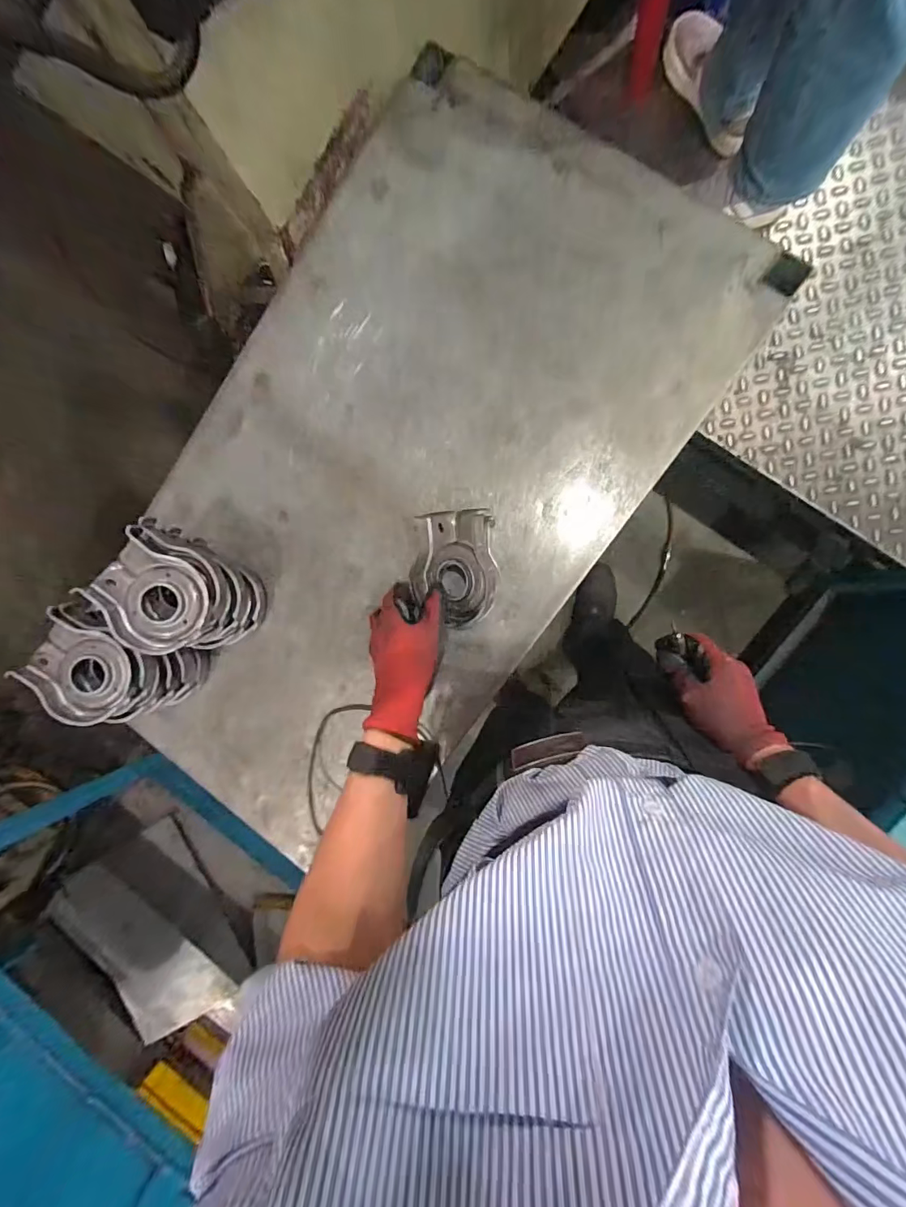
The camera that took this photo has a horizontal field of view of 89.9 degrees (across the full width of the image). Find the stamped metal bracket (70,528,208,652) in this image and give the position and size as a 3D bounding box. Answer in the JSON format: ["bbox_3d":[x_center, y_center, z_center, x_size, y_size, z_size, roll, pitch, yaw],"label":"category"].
[{"bbox_3d":[-0.325,-0.007,0.485,0.120,0.034,0.100,41,98,5],"label":"stamped metal bracket"}]

